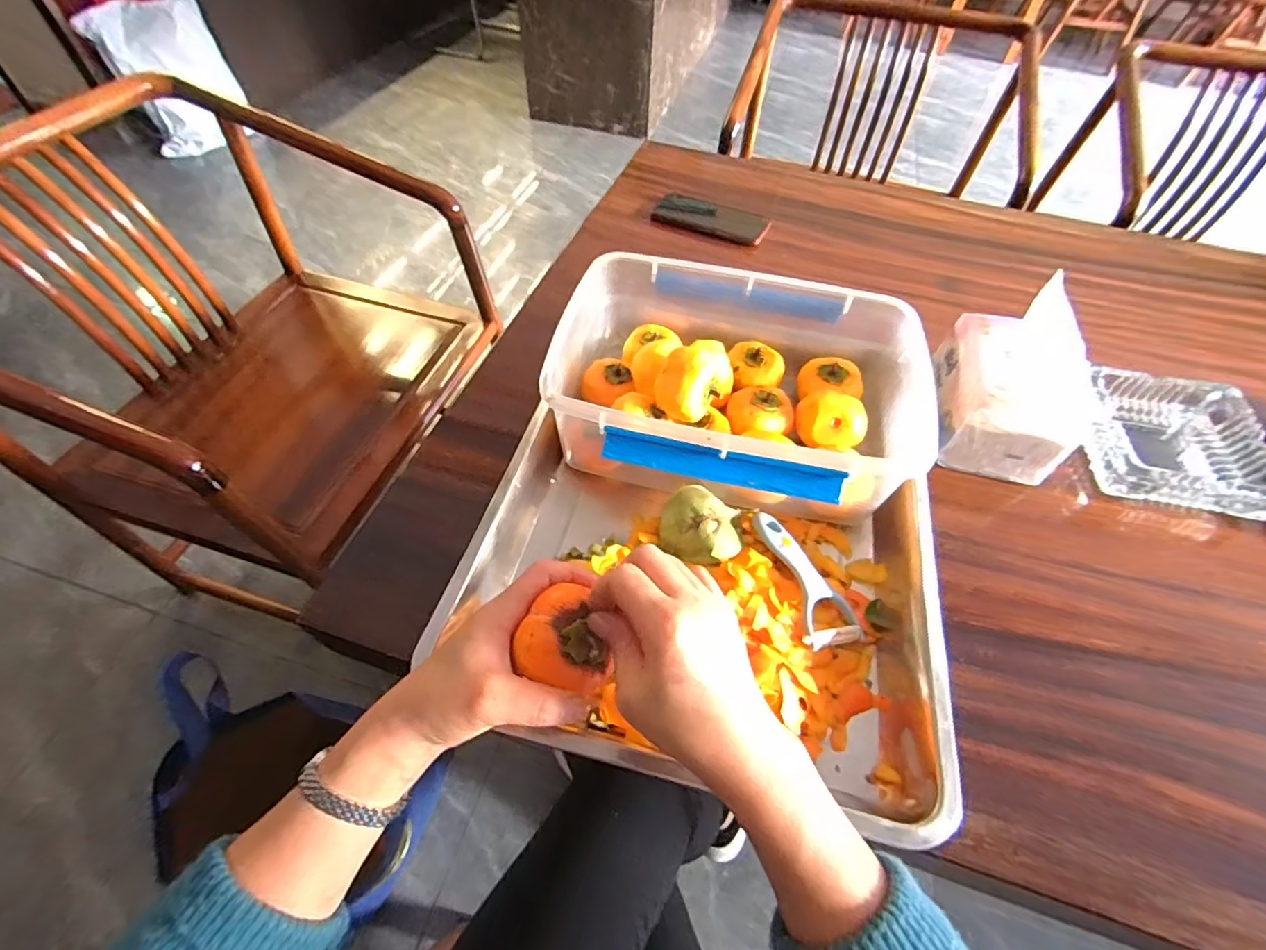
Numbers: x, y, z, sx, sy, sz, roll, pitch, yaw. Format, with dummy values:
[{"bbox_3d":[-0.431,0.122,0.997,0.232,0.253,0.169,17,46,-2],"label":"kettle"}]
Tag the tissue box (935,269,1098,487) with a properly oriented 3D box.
[{"bbox_3d":[0.362,-0.090,0.512,0.099,0.126,0.146,13,55,7],"label":"tissue box"}]

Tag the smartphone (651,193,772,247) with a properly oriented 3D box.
[{"bbox_3d":[0.118,-0.380,0.789,0.166,0.014,0.089,22,57,13],"label":"smartphone"}]

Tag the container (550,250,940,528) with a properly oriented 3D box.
[{"bbox_3d":[0.092,-0.087,0.492,0.306,0.101,0.241,10,55,5],"label":"container"}]

